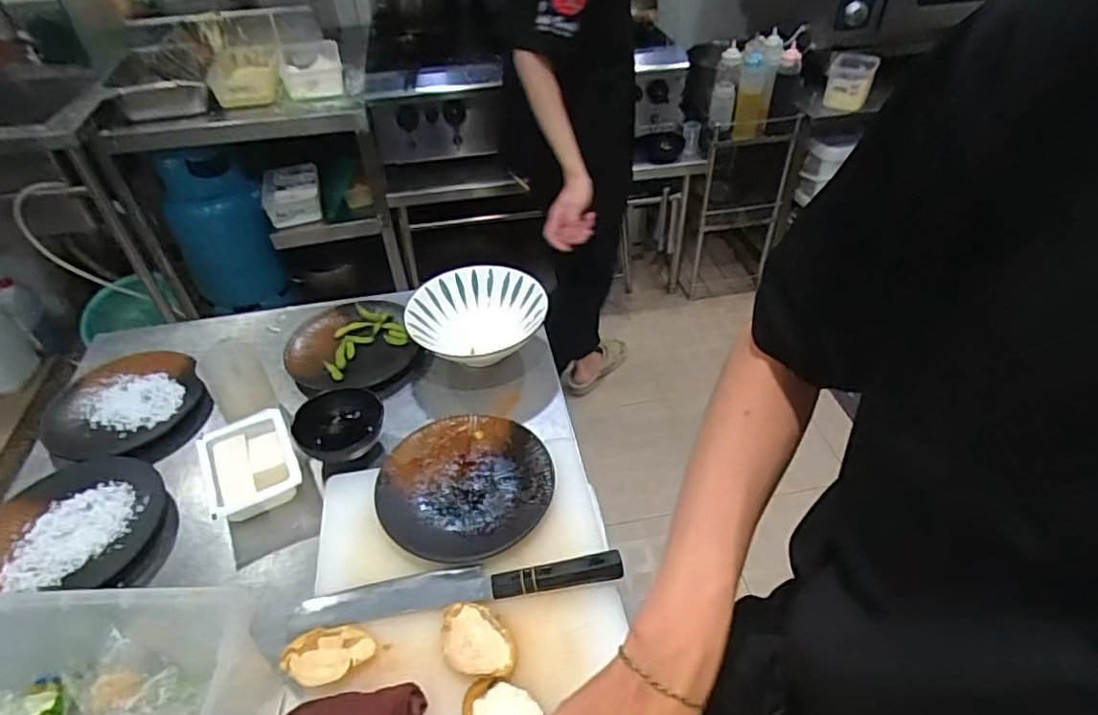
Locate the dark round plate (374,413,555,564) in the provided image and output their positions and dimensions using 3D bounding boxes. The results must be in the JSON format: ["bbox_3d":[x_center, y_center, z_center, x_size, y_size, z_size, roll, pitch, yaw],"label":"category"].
[{"bbox_3d":[-0.096,0.145,0.710,0.190,0.025,0.195,-1,43,1],"label":"dark round plate"}]

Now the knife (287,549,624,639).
[{"bbox_3d":[-0.092,0.227,0.617,0.328,0.018,0.042,-7,43,-5],"label":"knife"}]

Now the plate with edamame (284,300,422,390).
[{"bbox_3d":[-0.296,-0.019,0.917,0.174,0.028,0.182,-1,43,1],"label":"plate with edamame"}]

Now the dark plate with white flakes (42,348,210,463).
[{"bbox_3d":[-0.576,0.066,0.843,0.187,0.025,0.213,-27,49,-25],"label":"dark plate with white flakes"}]

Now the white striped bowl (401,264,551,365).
[{"bbox_3d":[-0.104,-0.054,0.903,0.186,0.081,0.171,-1,43,1],"label":"white striped bowl"}]

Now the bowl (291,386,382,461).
[{"bbox_3d":[-0.260,0.088,0.772,0.108,0.042,0.094,-23,47,-21],"label":"bowl"}]

